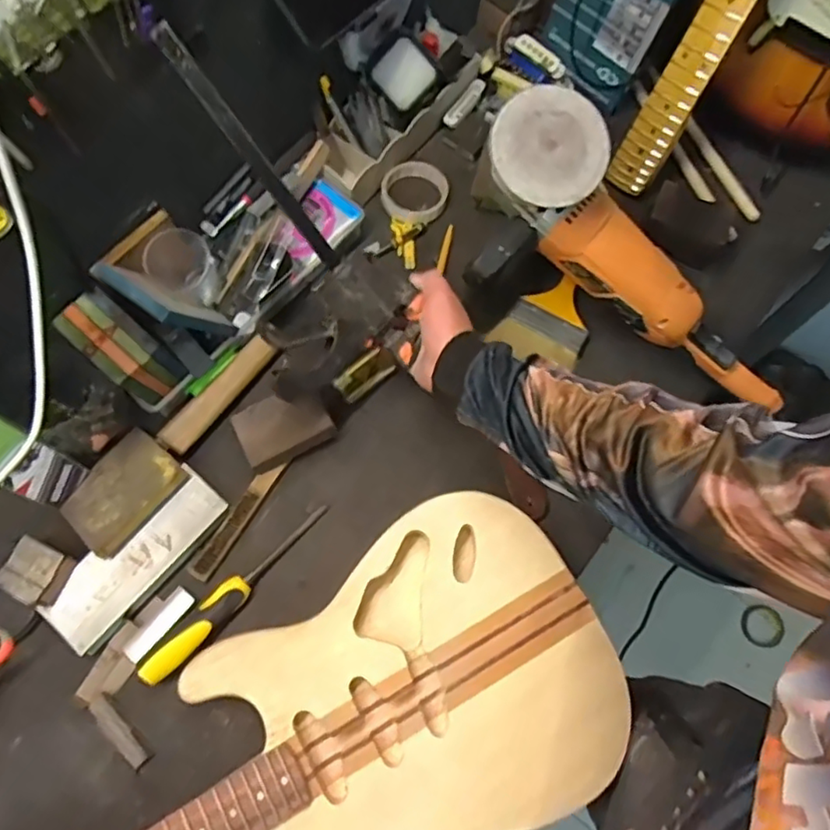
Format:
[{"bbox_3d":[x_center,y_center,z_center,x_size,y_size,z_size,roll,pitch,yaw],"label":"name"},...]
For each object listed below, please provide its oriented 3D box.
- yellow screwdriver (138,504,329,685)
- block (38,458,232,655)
[{"bbox_3d":[-0.182,0.179,0.629,0.031,0.034,0.233,40,75,12],"label":"yellow screwdriver"},{"bbox_3d":[-0.289,0.149,0.633,0.067,0.023,0.198,41,75,12],"label":"block"}]

